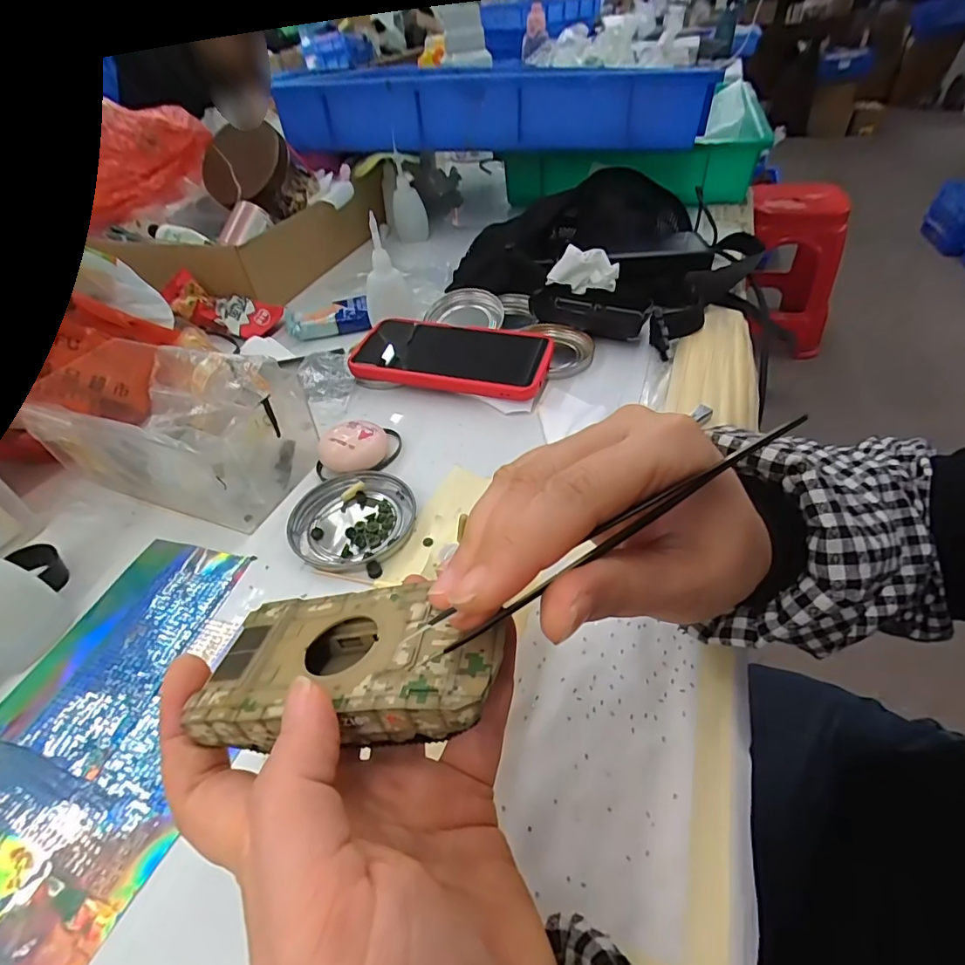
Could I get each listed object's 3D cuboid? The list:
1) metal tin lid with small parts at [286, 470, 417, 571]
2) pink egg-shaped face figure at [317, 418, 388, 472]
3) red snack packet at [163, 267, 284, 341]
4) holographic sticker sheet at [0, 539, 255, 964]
[{"bbox_3d":[-0.084,0.023,0.320,0.076,0.010,0.074,-2,44,2],"label":"metal tin lid with small parts"},{"bbox_3d":[-0.092,-0.024,0.356,0.047,0.024,0.039,-15,46,-11],"label":"pink egg-shaped face figure"},{"bbox_3d":[-0.276,-0.184,0.517,0.119,0.028,0.042,19,47,0],"label":"red snack packet"},{"bbox_3d":[-0.178,0.108,0.249,0.134,0.004,0.174,13,48,17],"label":"holographic sticker sheet"}]

